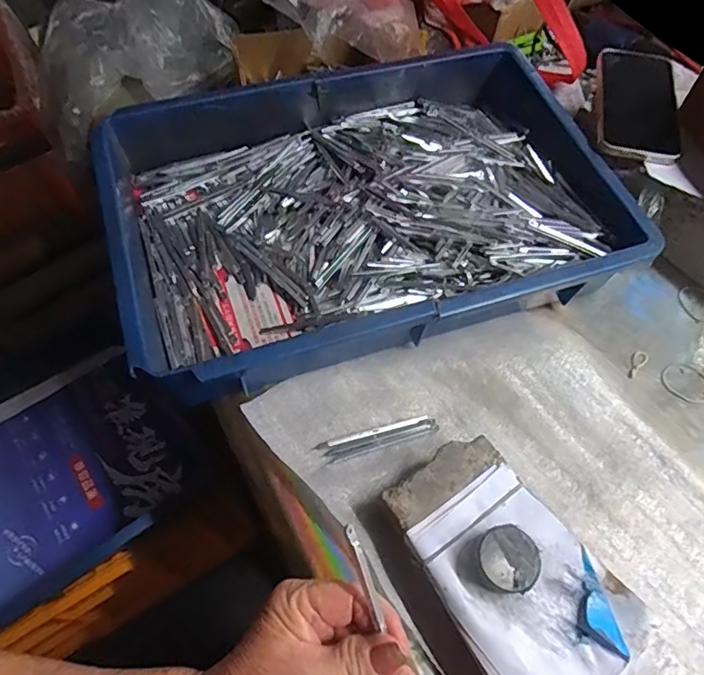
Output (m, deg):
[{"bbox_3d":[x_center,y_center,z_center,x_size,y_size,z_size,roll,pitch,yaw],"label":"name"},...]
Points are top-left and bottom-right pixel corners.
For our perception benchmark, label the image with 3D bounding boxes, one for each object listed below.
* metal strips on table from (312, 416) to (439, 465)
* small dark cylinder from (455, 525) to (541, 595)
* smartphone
[{"bbox_3d":[0.021,0.079,0.423,0.095,0.004,0.018,-15,62,-11],"label":"metal strips on table"},{"bbox_3d":[0.093,0.140,0.337,0.044,0.022,0.037,13,60,5],"label":"small dark cylinder"},{"bbox_3d":[0.275,-0.230,0.515,0.071,0.009,0.152,9,65,6],"label":"smartphone"}]

